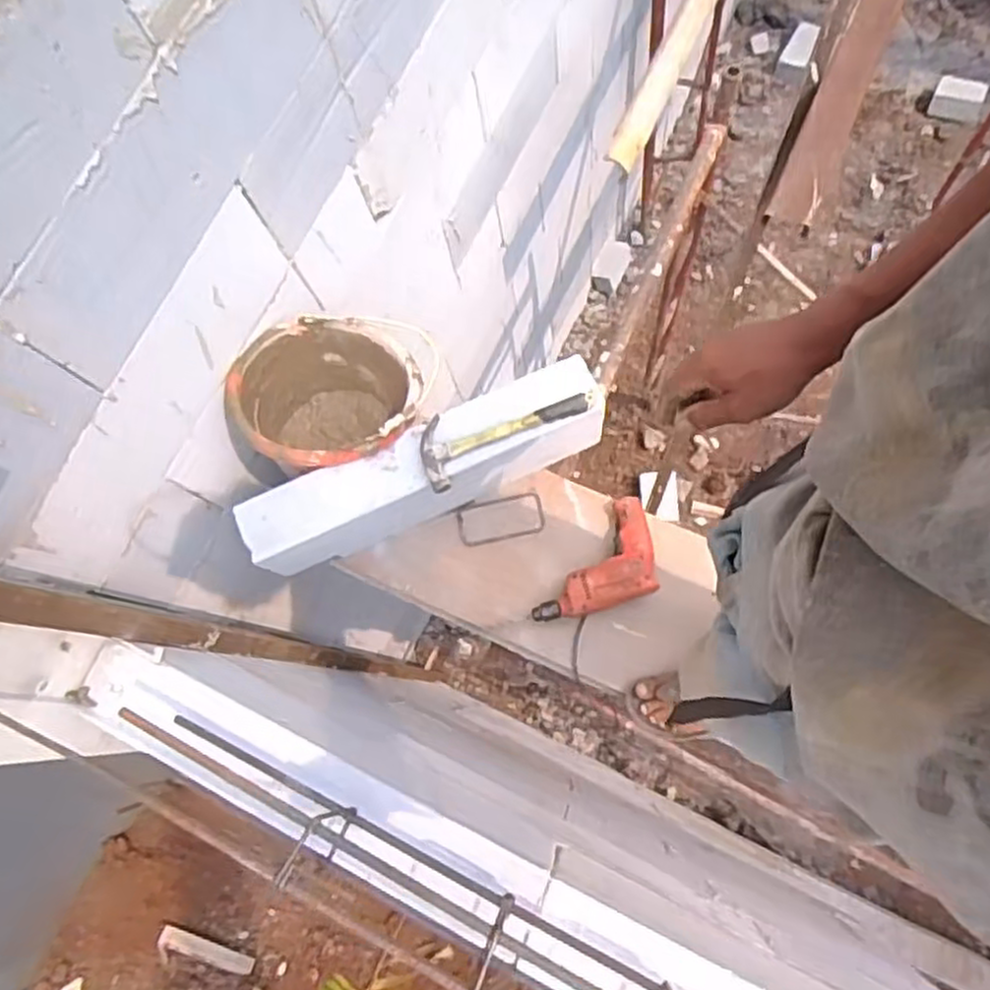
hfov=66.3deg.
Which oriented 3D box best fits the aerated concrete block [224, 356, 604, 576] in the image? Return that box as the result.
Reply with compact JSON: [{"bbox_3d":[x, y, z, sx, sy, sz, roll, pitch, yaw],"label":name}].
[{"bbox_3d":[-0.103,-0.035,1.231,0.582,0.194,0.114,-24,73,0],"label":"aerated concrete block"}]

